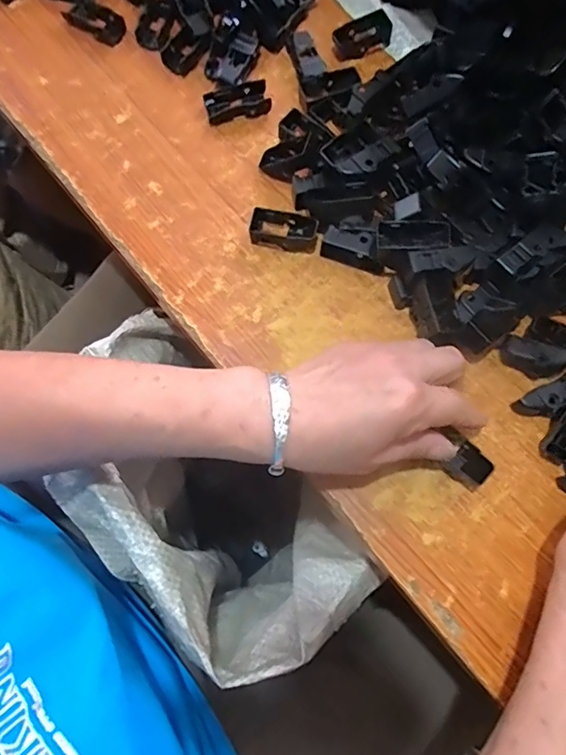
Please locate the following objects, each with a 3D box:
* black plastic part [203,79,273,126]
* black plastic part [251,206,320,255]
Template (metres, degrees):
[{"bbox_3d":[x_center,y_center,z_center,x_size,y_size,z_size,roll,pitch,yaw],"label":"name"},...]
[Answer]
[{"bbox_3d":[-0.037,-0.228,0.426,0.054,0.008,0.028,-19,76,-6],"label":"black plastic part"},{"bbox_3d":[0.001,-0.112,0.387,0.050,0.014,0.026,5,74,0],"label":"black plastic part"}]

